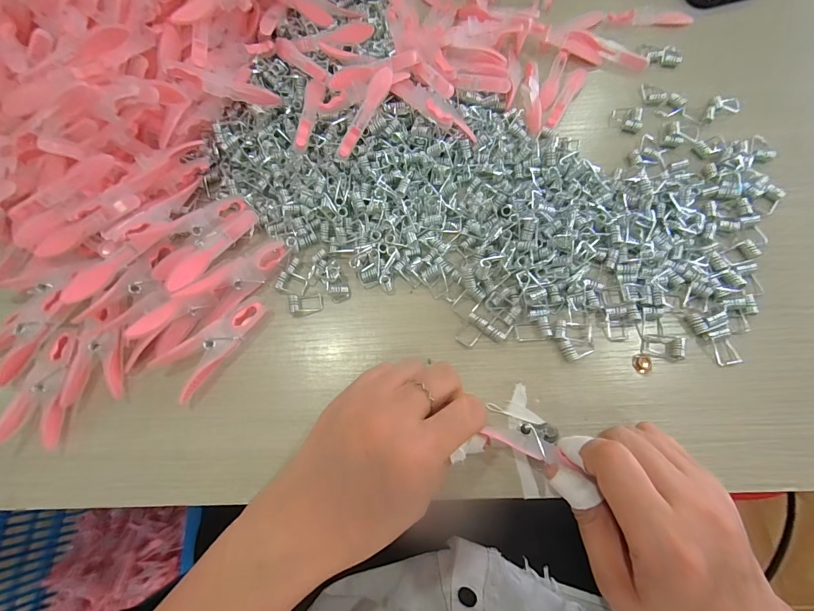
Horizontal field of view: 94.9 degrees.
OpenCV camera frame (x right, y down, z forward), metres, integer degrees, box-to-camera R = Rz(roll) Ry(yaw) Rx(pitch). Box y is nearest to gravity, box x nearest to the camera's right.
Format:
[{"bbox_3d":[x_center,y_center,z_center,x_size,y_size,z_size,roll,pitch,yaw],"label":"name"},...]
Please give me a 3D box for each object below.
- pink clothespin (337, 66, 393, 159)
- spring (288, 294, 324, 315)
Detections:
[{"bbox_3d":[-0.032,-0.147,0.286,0.013,0.005,0.077,26,87,12],"label":"pink clothespin"},{"bbox_3d":[-0.072,-0.002,0.266,0.022,0.007,0.014,-8,69,0],"label":"spring"}]

